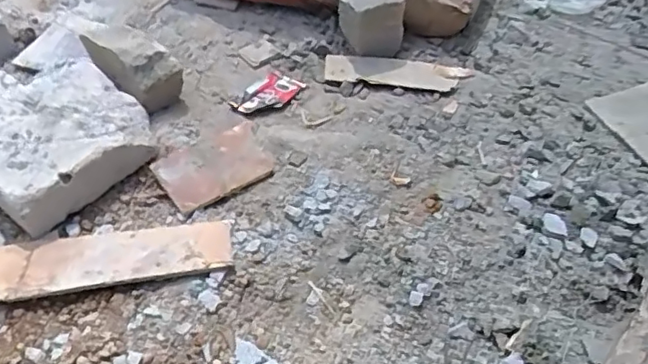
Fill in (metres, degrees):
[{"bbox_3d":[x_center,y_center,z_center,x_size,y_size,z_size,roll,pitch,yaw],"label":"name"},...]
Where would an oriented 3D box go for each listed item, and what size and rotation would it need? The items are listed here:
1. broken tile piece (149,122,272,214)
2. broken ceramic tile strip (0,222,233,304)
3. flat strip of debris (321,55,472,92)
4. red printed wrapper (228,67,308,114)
[{"bbox_3d":[-0.151,-0.024,0.854,0.152,0.014,0.115,-30,55,-23],"label":"broken tile piece"},{"bbox_3d":[-0.266,0.097,0.747,0.298,0.024,0.078,-7,49,-5],"label":"broken ceramic tile strip"},{"bbox_3d":[0.117,-0.178,0.990,0.233,0.017,0.063,4,49,5],"label":"flat strip of debris"},{"bbox_3d":[-0.087,-0.139,0.963,0.070,0.008,0.110,26,54,22],"label":"red printed wrapper"}]

